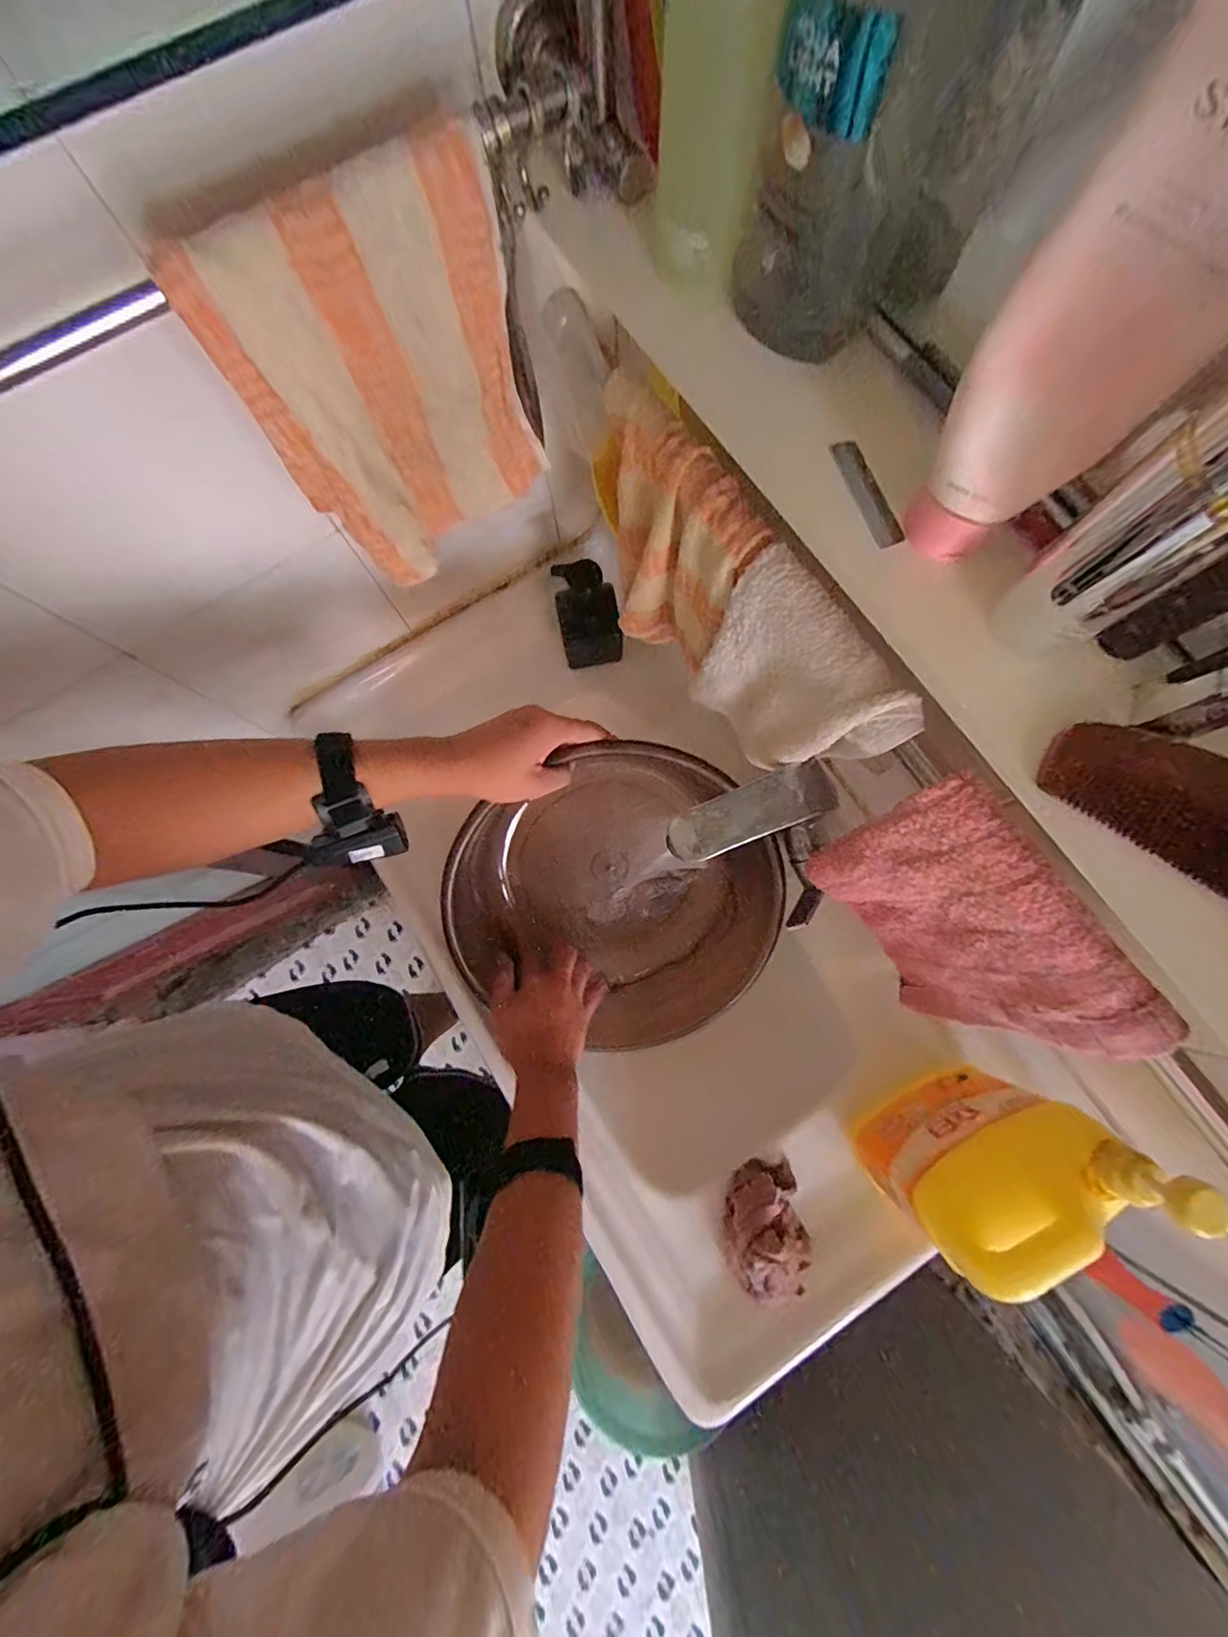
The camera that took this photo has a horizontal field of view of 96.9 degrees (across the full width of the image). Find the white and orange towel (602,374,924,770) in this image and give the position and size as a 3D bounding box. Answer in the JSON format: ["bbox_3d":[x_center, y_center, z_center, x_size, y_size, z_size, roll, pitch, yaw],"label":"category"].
[{"bbox_3d":[0.075,-0.147,0.402,0.055,0.162,0.292,-36,81,-6],"label":"white and orange towel"}]

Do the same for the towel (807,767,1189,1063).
[{"bbox_3d":[0.224,0.068,0.374,0.044,0.191,0.165,-36,81,-6],"label":"towel"}]

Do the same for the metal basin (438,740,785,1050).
[{"bbox_3d":[0.000,0.091,0.598,0.343,0.085,0.302,-36,81,-6],"label":"metal basin"}]

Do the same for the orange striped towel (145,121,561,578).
[{"bbox_3d":[-0.127,-0.252,0.342,0.160,0.203,0.042,-36,81,-6],"label":"orange striped towel"}]

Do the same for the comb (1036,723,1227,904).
[{"bbox_3d":[0.247,0.008,0.214,0.145,0.012,0.045,40,105,15],"label":"comb"}]

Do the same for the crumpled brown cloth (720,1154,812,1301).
[{"bbox_3d":[0.144,0.395,0.517,0.079,0.053,0.103,-10,80,-1],"label":"crumpled brown cloth"}]

